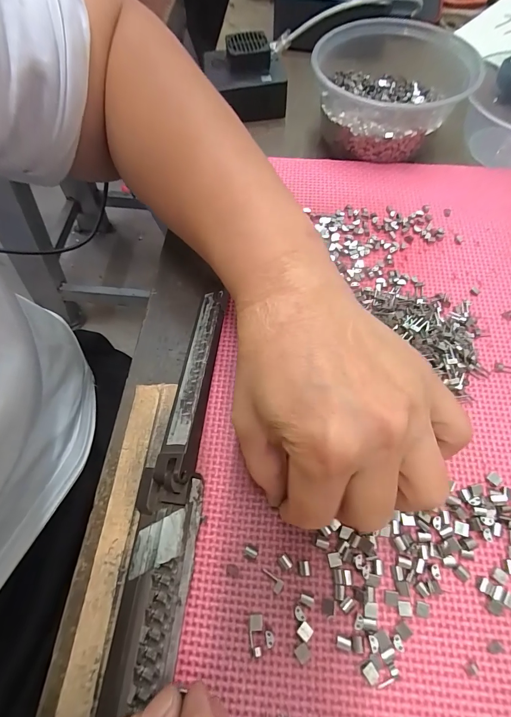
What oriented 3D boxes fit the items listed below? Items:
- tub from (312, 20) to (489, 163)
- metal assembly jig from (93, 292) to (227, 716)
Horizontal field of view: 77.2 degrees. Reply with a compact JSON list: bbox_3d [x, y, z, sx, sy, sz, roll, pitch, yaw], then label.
[{"bbox_3d":[0.129,-0.263,0.302,0.143,0.044,0.170,17,67,7],"label":"tub"},{"bbox_3d":[-0.044,0.058,0.185,0.033,0.024,0.223,6,67,2],"label":"metal assembly jig"}]

